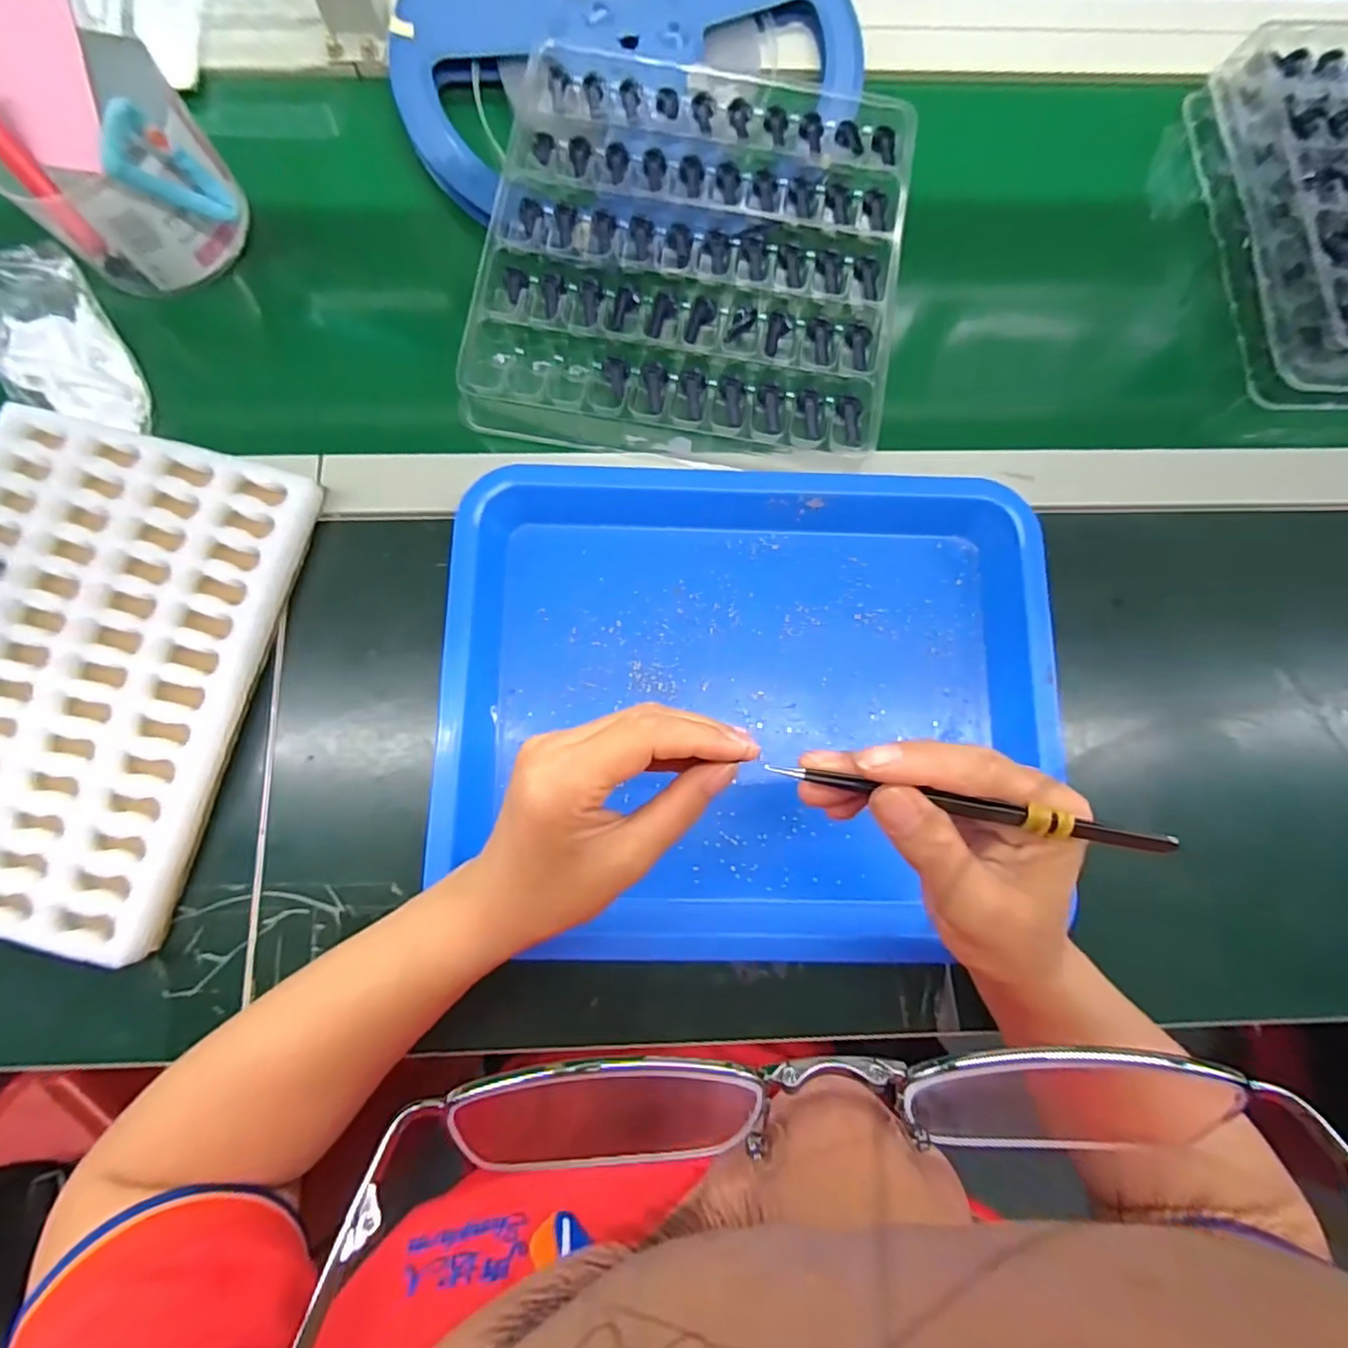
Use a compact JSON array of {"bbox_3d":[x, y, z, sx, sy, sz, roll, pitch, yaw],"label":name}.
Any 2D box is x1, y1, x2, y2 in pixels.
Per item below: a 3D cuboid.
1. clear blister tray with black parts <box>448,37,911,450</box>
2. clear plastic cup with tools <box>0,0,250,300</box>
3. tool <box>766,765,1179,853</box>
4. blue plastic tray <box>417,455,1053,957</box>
[{"bbox_3d":[0.015,-0.274,0.394,0.249,0.020,0.275,8,79,1],"label":"clear blister tray with black parts"},{"bbox_3d":[-0.336,-0.307,0.373,0.109,0.112,0.100,-33,81,-6],"label":"clear plastic cup with tools"},{"bbox_3d":[0.098,0.046,0.219,0.131,0.013,0.006,10,79,10],"label":"tool"},{"bbox_3d":[0.041,0.015,0.350,0.324,0.037,0.278,2,79,0],"label":"blue plastic tray"}]

